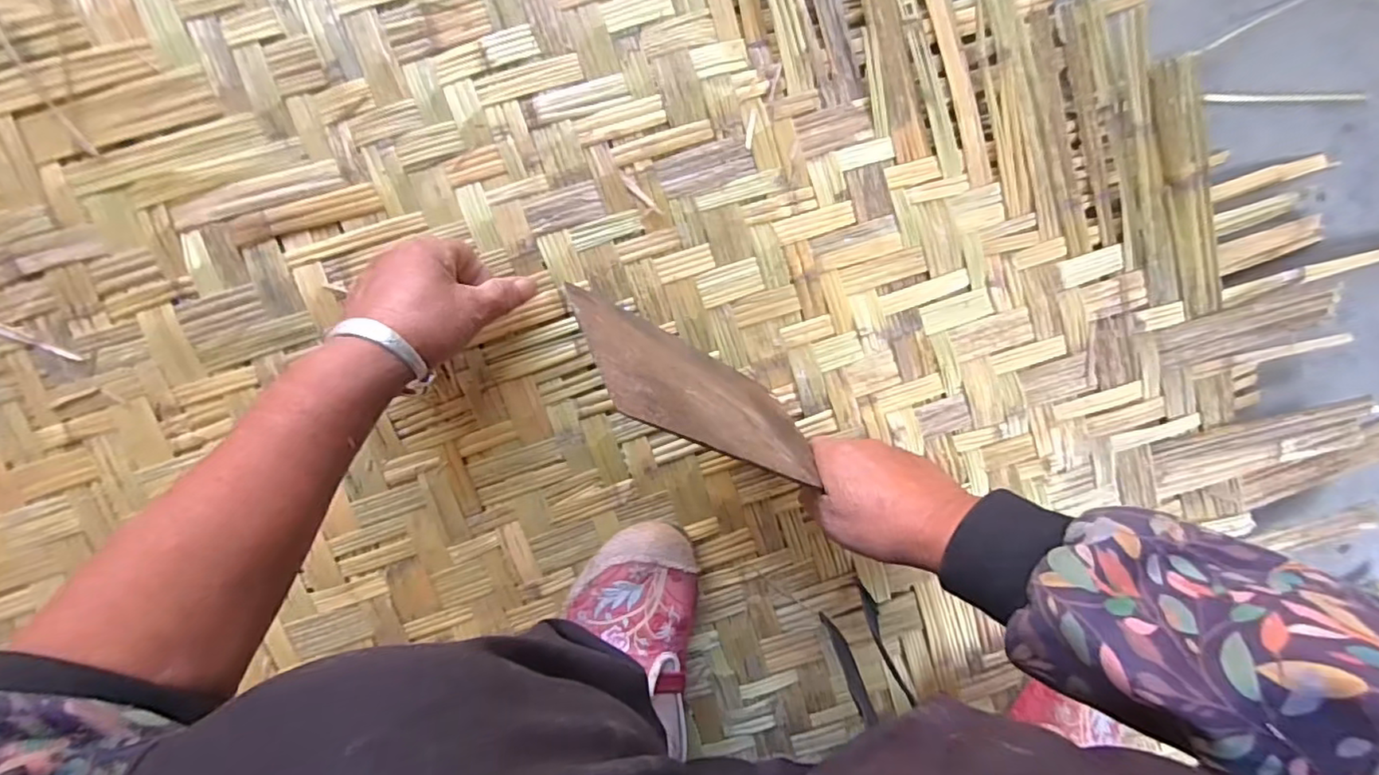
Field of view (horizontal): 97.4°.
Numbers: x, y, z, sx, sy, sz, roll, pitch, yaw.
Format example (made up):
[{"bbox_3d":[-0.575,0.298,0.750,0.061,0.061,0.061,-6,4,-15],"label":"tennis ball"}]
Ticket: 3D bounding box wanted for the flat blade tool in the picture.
[{"bbox_3d":[0.014,0.005,0.367,0.190,0.106,0.004,25,117,-42],"label":"flat blade tool"}]

